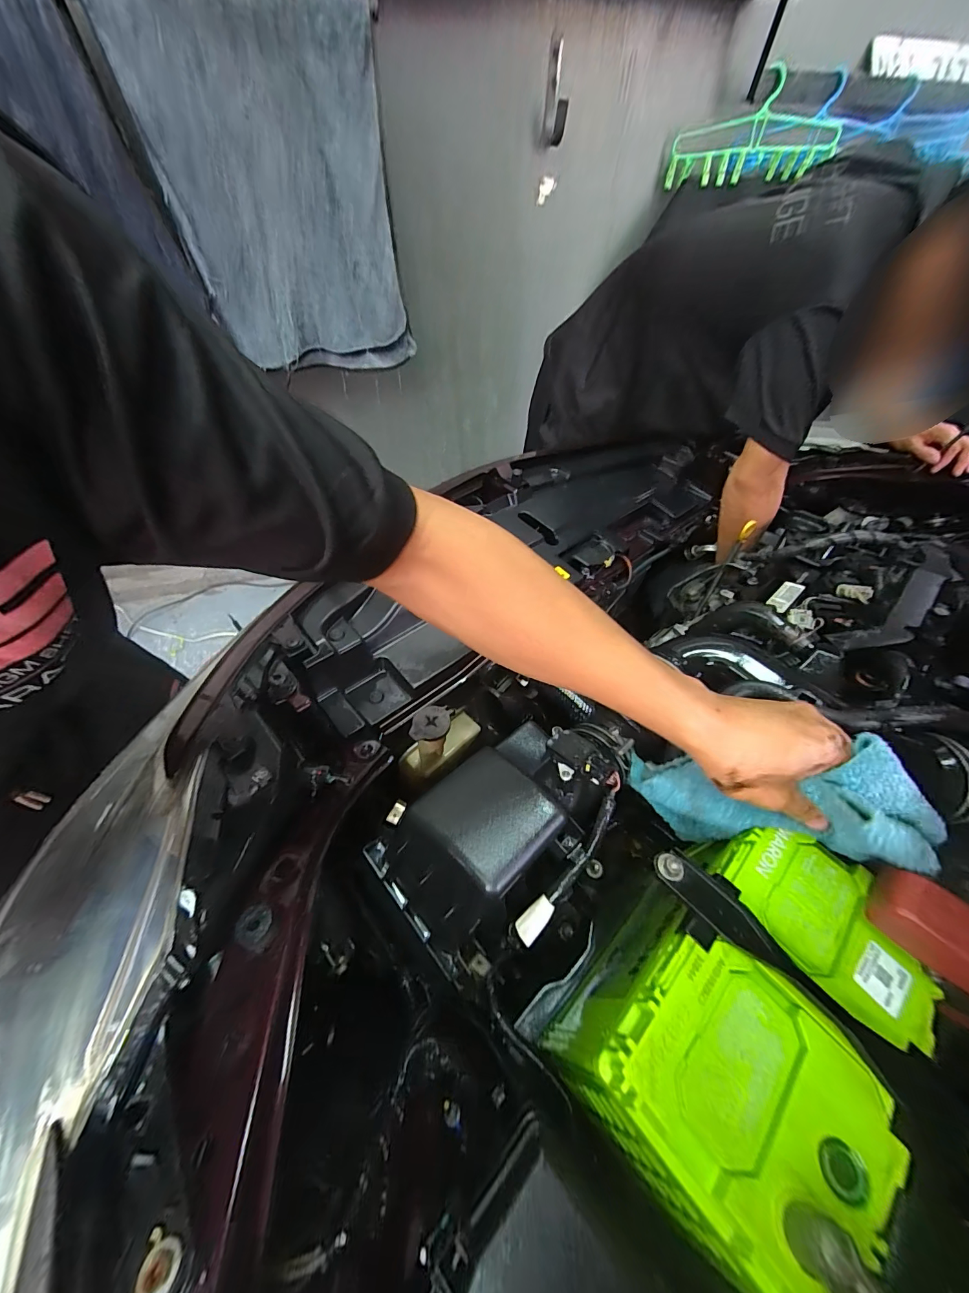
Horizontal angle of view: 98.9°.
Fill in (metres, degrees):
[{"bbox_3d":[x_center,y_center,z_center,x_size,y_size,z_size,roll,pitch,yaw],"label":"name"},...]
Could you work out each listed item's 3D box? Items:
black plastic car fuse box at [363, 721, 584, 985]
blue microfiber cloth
[{"bbox_3d":[-0.007,0.166,0.351,0.153,0.087,0.122,-30,57,-22],"label":"black plastic car fuse box"},{"bbox_3d":[0.213,0.121,0.317,0.186,0.092,0.054,-11,40,39],"label":"blue microfiber cloth"}]

